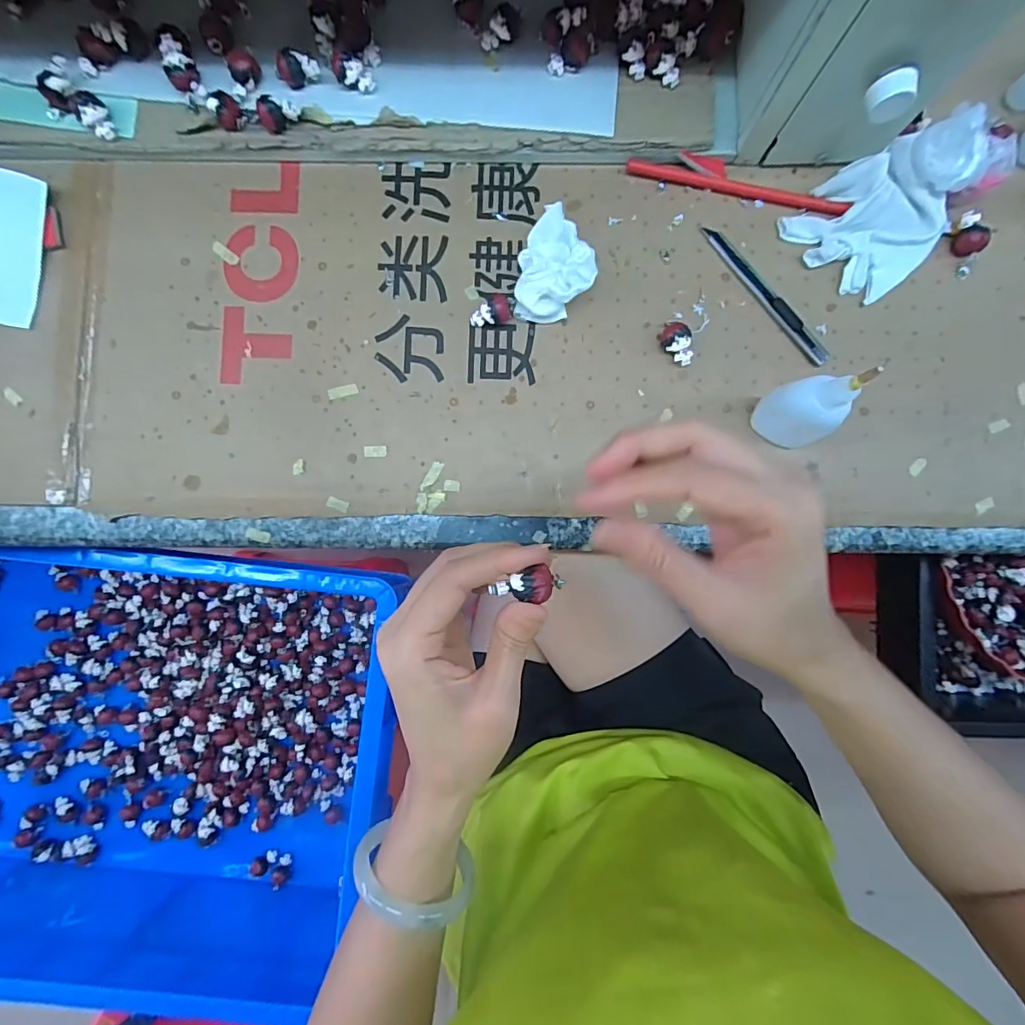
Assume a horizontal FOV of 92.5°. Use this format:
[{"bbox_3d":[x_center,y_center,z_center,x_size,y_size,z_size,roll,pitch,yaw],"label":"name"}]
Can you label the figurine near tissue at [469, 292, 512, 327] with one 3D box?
[{"bbox_3d":[-0.015,-0.145,0.352,0.028,0.018,0.021,8,88,-1],"label":"figurine near tissue"}]

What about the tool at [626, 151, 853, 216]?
[{"bbox_3d":[0.164,-0.242,0.356,0.157,0.012,0.022,14,88,0],"label":"tool"}]

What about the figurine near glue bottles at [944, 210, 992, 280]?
[{"bbox_3d":[0.331,-0.195,0.355,0.017,0.014,0.044,-7,88,-1],"label":"figurine near glue bottles"}]

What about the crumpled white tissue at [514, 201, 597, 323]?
[{"bbox_3d":[0.031,-0.176,0.348,0.051,0.034,0.076,6,88,-1],"label":"crumpled white tissue"}]

